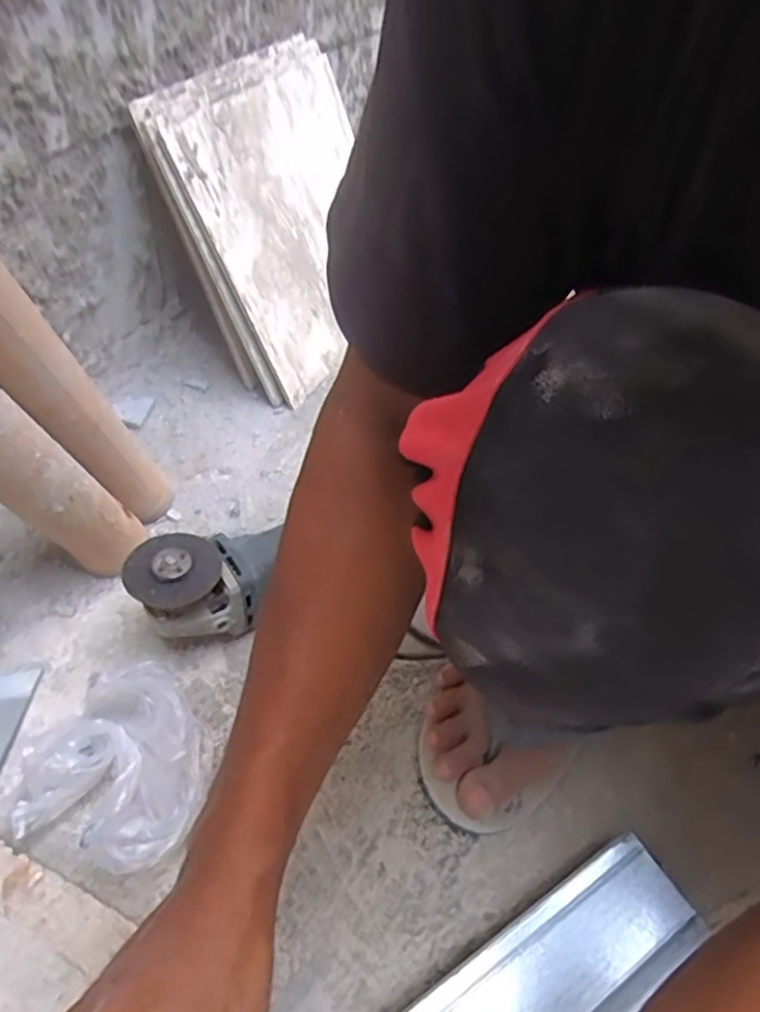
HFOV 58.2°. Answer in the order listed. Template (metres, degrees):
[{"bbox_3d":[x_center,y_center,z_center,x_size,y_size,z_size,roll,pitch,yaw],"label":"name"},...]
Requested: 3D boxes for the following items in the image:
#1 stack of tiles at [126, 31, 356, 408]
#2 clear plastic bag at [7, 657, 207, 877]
[{"bbox_3d":[-0.103,-0.328,0.776,0.050,0.313,0.305,1,41,37],"label":"stack of tiles"},{"bbox_3d":[-0.176,0.174,0.464,0.117,0.066,0.112,18,49,9],"label":"clear plastic bag"}]

